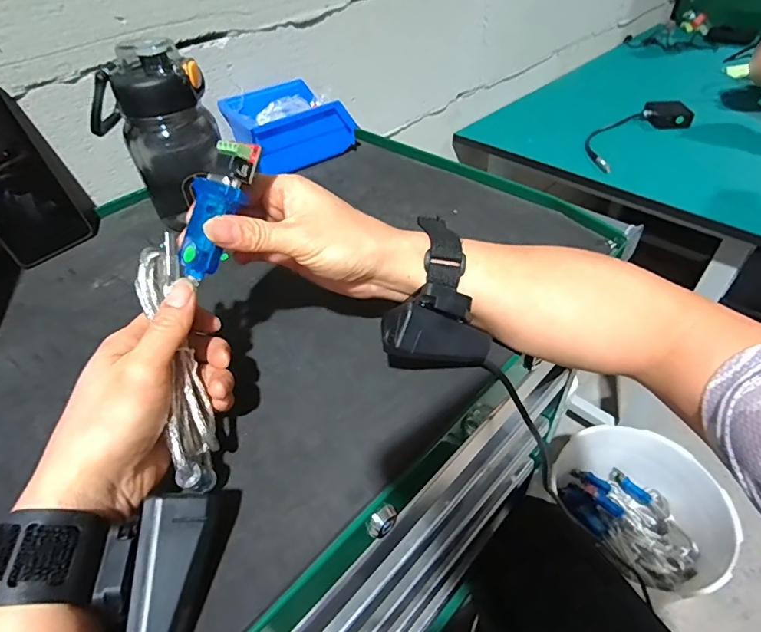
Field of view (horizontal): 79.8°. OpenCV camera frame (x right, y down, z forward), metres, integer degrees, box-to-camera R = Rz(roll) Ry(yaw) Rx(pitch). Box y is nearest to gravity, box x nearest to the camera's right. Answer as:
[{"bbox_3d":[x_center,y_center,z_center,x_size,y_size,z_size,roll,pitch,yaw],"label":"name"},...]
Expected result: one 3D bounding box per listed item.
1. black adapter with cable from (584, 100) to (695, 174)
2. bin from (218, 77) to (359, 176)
[{"bbox_3d":[0.481,-0.349,0.861,0.323,0.026,0.105,-34,51,-27],"label":"black adapter with cable"},{"bbox_3d":[-0.116,-0.239,0.576,0.133,0.069,0.106,-27,48,-22],"label":"bin"}]

